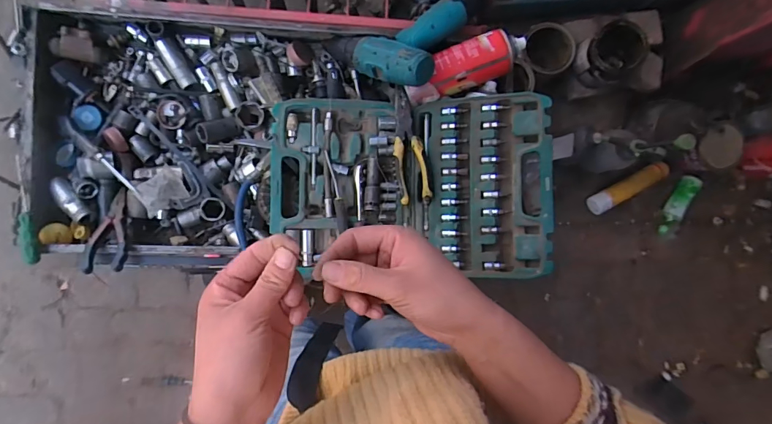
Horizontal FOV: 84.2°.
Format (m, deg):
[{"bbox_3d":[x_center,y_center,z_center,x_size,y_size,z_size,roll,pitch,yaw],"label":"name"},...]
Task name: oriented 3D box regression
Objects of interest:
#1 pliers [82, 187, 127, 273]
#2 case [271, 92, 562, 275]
[{"bbox_3d":[-0.385,0.025,0.598,0.050,0.017,0.125,-6,60,-6],"label":"pliers"},{"bbox_3d":[0.027,-0.041,0.589,0.372,0.100,0.260,-1,89,-6],"label":"case"}]

